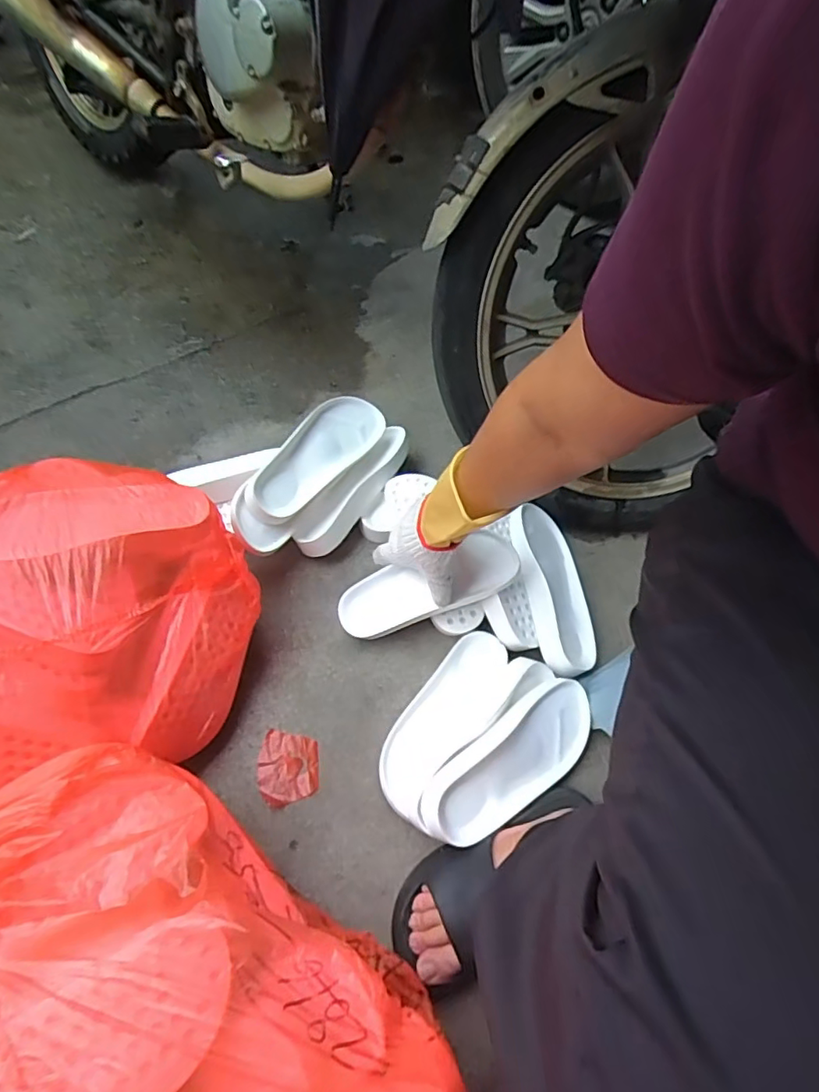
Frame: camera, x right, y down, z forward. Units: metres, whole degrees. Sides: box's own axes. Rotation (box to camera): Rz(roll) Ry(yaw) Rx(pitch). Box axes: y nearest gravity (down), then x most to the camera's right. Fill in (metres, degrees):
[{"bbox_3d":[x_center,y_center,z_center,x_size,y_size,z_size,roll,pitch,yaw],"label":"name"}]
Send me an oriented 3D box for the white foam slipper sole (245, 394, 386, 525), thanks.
[{"bbox_3d":[-0.135,-0.130,0.803,0.098,0.041,0.249,48,59,-18],"label":"white foam slipper sole"}]

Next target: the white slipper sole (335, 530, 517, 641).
[{"bbox_3d":[0.023,0.055,0.732,0.238,0.054,0.073,-21,62,4],"label":"white slipper sole"}]

